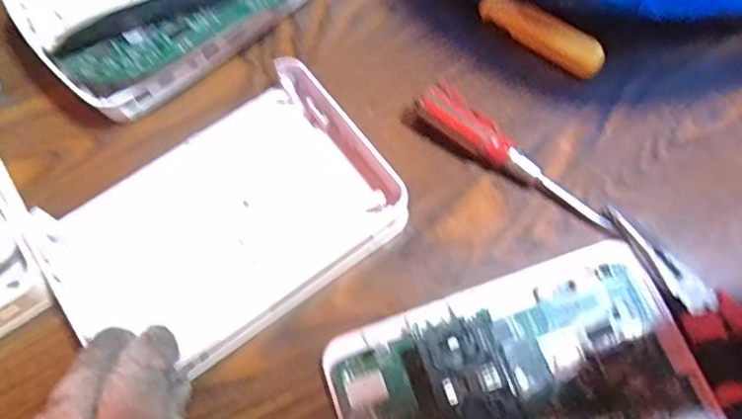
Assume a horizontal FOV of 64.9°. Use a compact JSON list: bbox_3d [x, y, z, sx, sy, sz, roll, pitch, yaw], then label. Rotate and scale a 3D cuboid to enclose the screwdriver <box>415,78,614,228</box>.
[{"bbox_3d":[0.079,-0.028,0.332,0.123,0.023,0.021,40,74,16],"label":"screwdriver"}]

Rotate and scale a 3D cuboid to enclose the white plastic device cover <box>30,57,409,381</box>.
[{"bbox_3d":[-0.082,0.006,0.325,0.176,0.031,0.125,-34,69,-13],"label":"white plastic device cover"}]

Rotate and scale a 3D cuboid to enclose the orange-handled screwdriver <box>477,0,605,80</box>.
[{"bbox_3d":[0.079,-0.134,0.385,0.160,0.021,0.018,36,73,15],"label":"orange-handled screwdriver"}]

